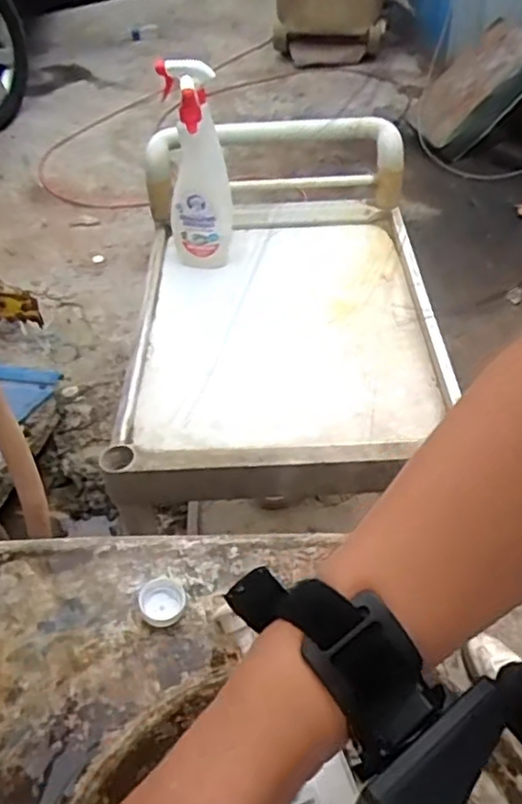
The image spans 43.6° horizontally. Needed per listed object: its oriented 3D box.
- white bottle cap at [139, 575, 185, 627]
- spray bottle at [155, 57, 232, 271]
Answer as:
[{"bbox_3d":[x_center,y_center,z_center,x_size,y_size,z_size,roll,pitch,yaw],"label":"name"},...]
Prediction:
[{"bbox_3d":[-0.069,0.141,0.460,0.031,0.010,0.034,-1,45,1],"label":"white bottle cap"},{"bbox_3d":[-0.110,-0.356,1.026,0.117,0.313,0.160,-3,45,0],"label":"spray bottle"}]

